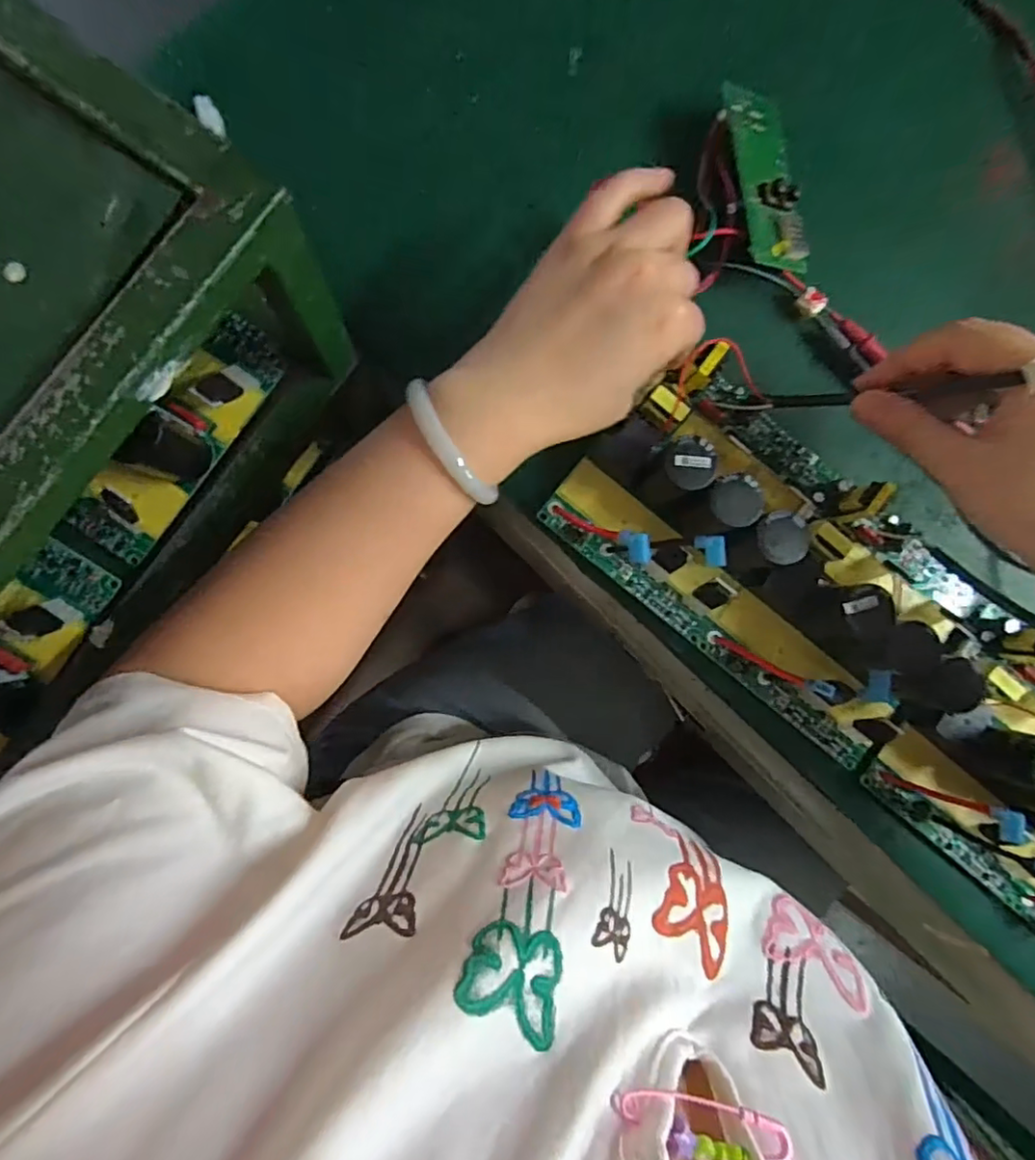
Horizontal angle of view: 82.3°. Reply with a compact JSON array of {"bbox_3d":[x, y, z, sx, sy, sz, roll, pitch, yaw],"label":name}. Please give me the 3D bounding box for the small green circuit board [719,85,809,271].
[{"bbox_3d":[0.148,-0.236,0.347,0.045,0.014,0.099,-7,88,-21],"label":"small green circuit board"}]

